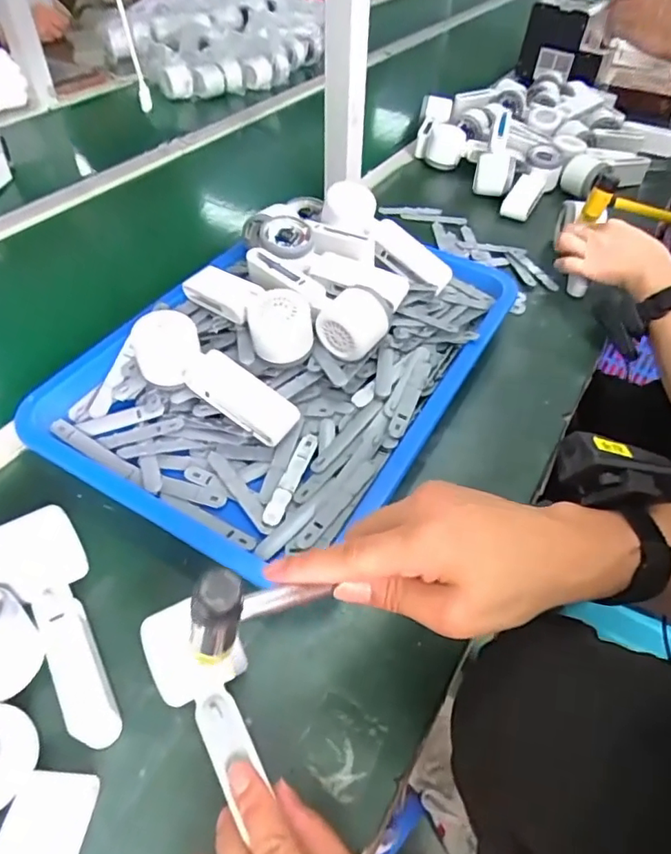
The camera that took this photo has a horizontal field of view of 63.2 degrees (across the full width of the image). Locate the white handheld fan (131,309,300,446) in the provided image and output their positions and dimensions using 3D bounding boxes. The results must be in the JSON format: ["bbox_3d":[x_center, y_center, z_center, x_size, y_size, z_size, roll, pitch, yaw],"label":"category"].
[{"bbox_3d":[-0.110,-0.043,0.494,0.167,0.045,0.052,33,52,7],"label":"white handheld fan"}]

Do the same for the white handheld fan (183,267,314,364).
[{"bbox_3d":[-0.087,-0.119,0.541,0.061,0.057,0.161,-36,58,-29],"label":"white handheld fan"}]

